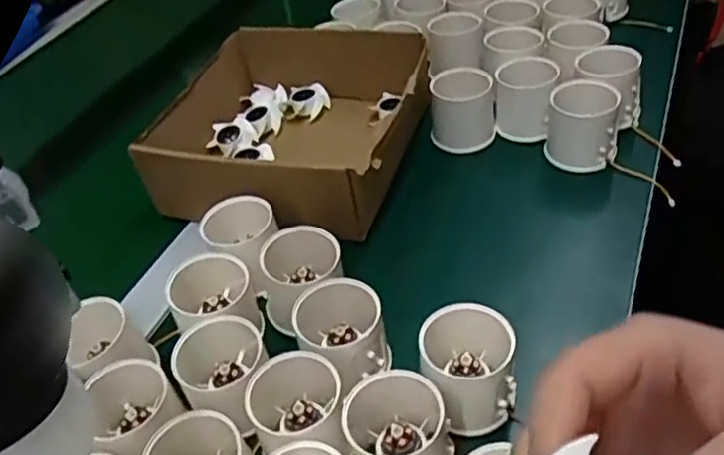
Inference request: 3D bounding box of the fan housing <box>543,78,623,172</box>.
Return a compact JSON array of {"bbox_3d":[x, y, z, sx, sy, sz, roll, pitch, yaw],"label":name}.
[{"bbox_3d":[0.174,-0.081,0.535,0.051,0.056,0.049,-1,43,11],"label":"fan housing"}]

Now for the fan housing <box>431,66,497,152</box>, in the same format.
[{"bbox_3d":[0.085,-0.100,0.574,0.054,0.051,0.046,2,43,14],"label":"fan housing"}]

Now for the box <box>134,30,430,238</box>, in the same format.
[{"bbox_3d":[-0.052,-0.082,0.571,0.202,0.085,0.198,5,44,17],"label":"box"}]

